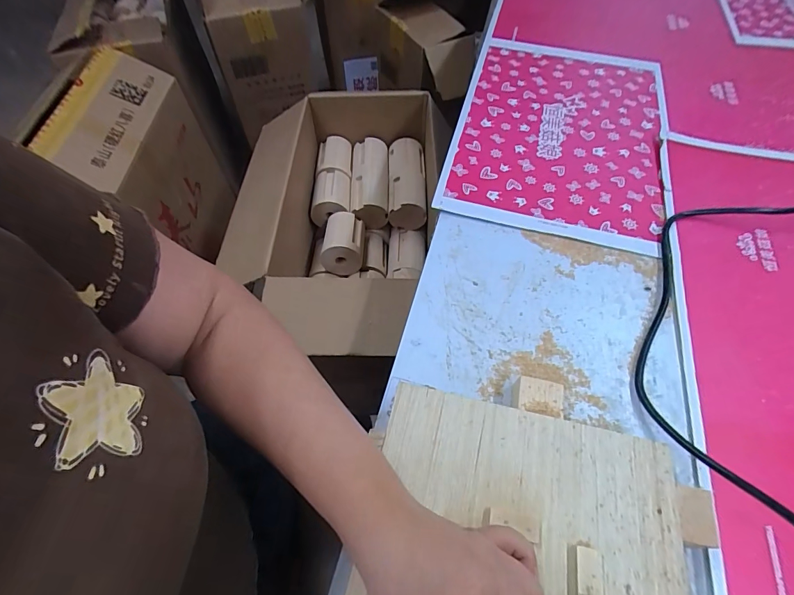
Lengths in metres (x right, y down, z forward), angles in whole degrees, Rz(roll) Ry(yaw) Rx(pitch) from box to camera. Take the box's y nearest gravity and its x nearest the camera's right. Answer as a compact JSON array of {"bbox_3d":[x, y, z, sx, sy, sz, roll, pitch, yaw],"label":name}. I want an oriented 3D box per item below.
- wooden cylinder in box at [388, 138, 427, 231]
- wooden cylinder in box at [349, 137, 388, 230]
[{"bbox_3d":[0.021,-0.245,0.855,0.078,0.068,0.204,-1,58,0],"label":"wooden cylinder in box"},{"bbox_3d":[-0.058,-0.247,0.849,0.078,0.066,0.199,-1,58,1],"label":"wooden cylinder in box"}]

